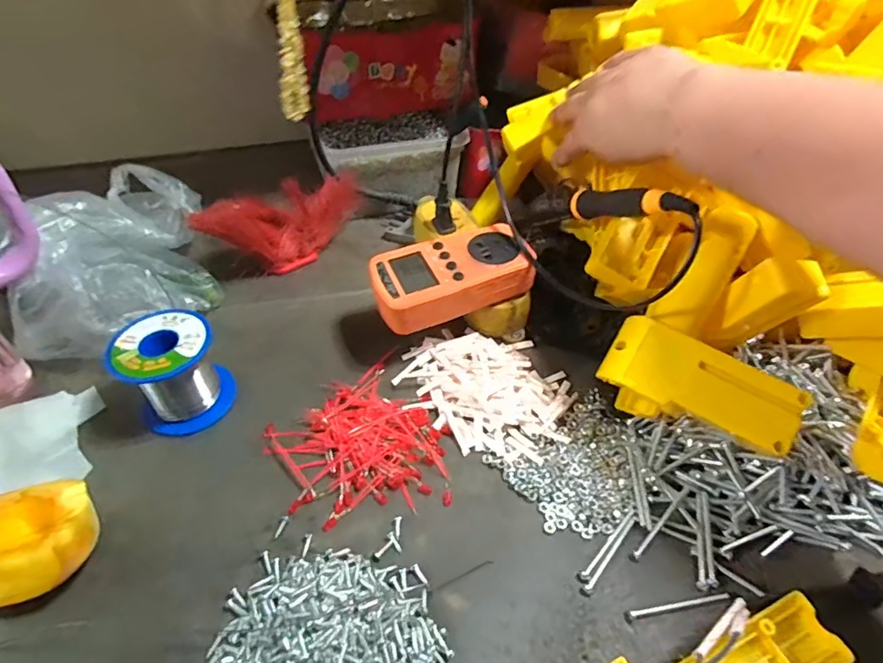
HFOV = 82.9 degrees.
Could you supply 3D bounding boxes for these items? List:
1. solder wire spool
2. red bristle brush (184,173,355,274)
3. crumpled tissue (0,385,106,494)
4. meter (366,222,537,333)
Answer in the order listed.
[{"bbox_3d":[-0.187,0.029,0.353,0.062,0.064,0.057,1,46,-1],"label":"solder wire spool"},{"bbox_3d":[-0.144,-0.104,0.483,0.033,0.081,0.174,32,39,27],"label":"red bristle brush"},{"bbox_3d":[-0.259,0.070,0.330,0.061,0.037,0.079,26,50,21],"label":"crumpled tissue"},{"bbox_3d":[0.007,-0.045,0.395,0.122,0.031,0.070,-17,49,-18],"label":"meter"}]

